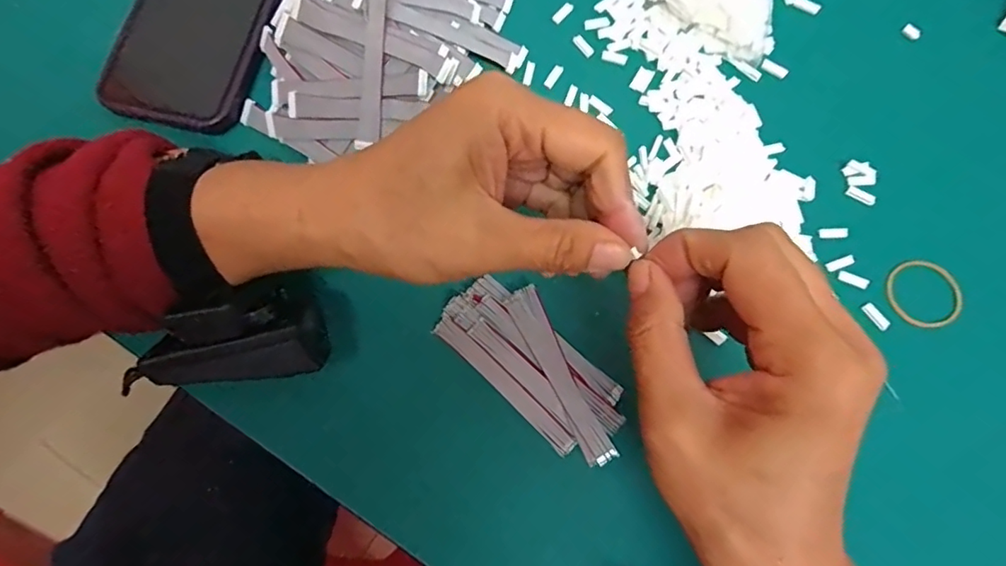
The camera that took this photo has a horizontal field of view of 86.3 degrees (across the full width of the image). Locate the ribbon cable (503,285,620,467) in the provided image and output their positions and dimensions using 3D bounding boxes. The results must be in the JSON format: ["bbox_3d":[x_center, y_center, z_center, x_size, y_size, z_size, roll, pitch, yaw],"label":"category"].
[{"bbox_3d":[0.026,0.043,0.253,0.015,0.004,0.088,-25,78,-4],"label":"ribbon cable"}]

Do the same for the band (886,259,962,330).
[{"bbox_3d":[0.211,0.006,0.269,0.035,0.004,0.035,0,77,1],"label":"band"}]

